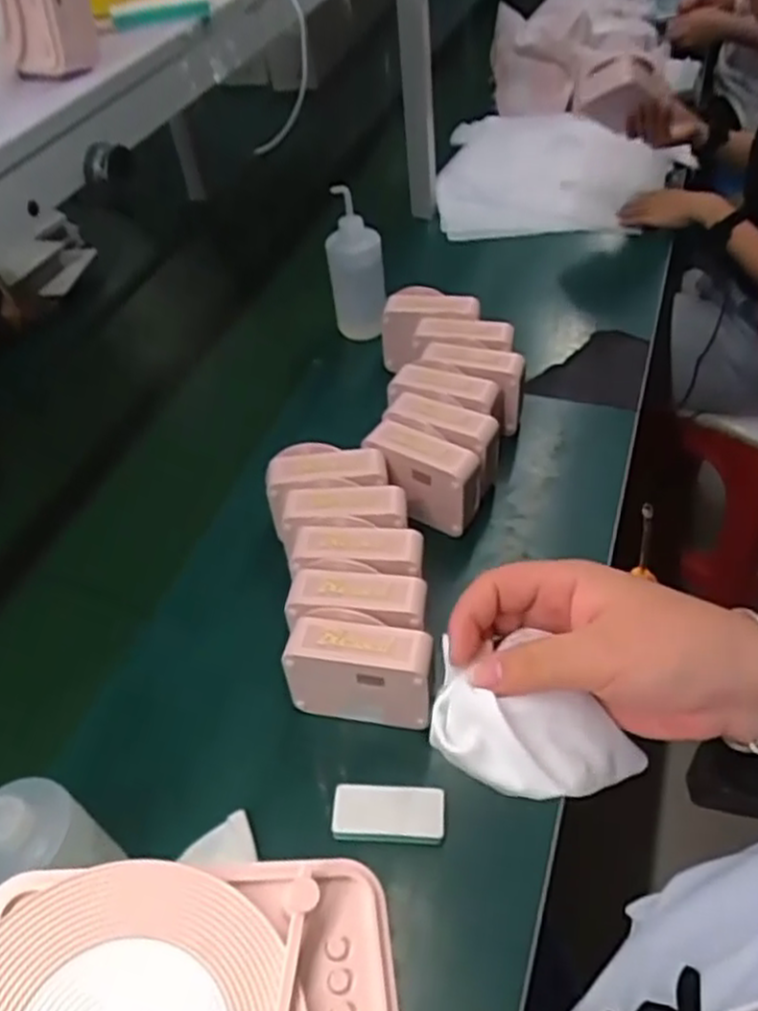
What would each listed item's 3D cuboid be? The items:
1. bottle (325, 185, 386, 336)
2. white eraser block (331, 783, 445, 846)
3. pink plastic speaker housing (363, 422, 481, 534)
[{"bbox_3d":[-0.029,-0.310,1.064,0.076,0.220,0.068,-6,47,1],"label":"bottle"},{"bbox_3d":[0.009,0.261,0.646,0.092,0.024,0.045,-1,47,6],"label":"white eraser block"},{"bbox_3d":[0.047,-0.031,0.845,0.129,0.094,0.058,20,52,24],"label":"pink plastic speaker housing"}]

